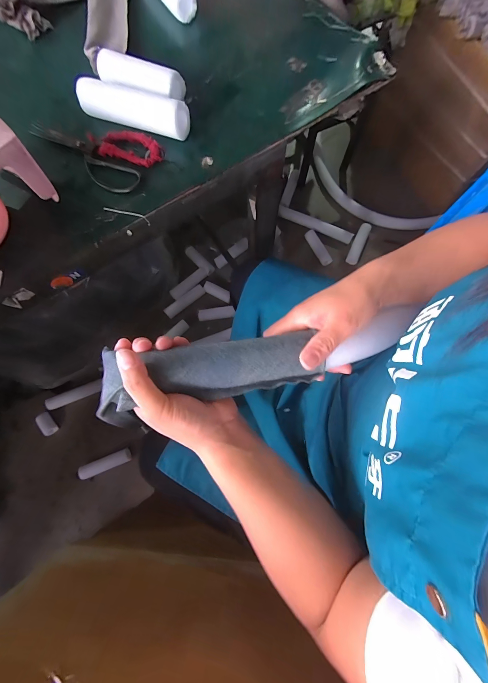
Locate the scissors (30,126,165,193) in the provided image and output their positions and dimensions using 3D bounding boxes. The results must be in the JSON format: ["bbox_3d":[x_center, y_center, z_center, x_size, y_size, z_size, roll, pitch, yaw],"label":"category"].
[{"bbox_3d":[-0.216,-0.293,0.407,0.185,0.013,0.107,33,78,10],"label":"scissors"}]

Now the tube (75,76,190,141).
[{"bbox_3d":[-0.163,-0.347,0.410,0.162,0.044,0.037,18,76,6],"label":"tube"}]

